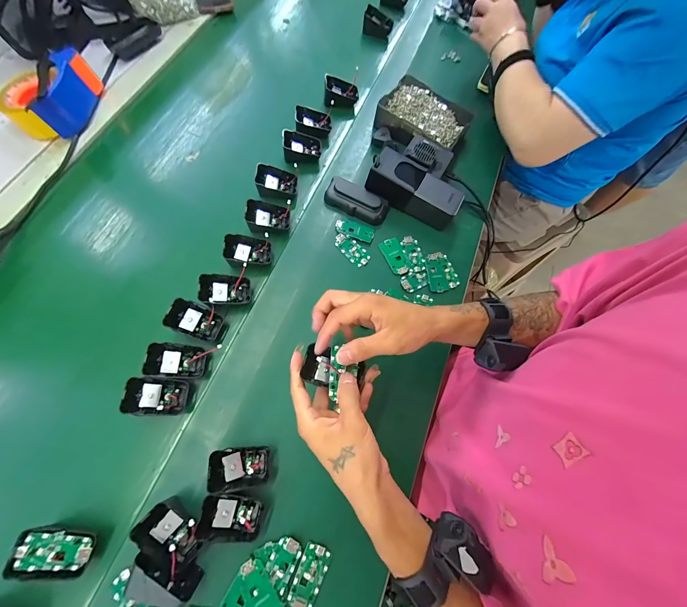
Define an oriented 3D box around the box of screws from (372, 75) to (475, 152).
[{"bbox_3d":[0.153,-0.354,0.567,0.157,0.038,0.118,33,71,9],"label":"box of screws"}]

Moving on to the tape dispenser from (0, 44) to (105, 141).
[{"bbox_3d":[-0.510,-0.359,0.513,0.123,0.065,0.150,17,69,3],"label":"tape dispenser"}]

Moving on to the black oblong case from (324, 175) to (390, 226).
[{"bbox_3d":[0.024,-0.176,0.505,0.107,0.026,0.053,24,70,6],"label":"black oblong case"}]

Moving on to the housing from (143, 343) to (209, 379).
[{"bbox_3d":[-0.219,0.074,0.395,0.067,0.020,0.044,11,64,-17],"label":"housing"}]

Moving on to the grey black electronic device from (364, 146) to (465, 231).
[{"bbox_3d":[0.120,-0.191,0.503,0.157,0.060,0.064,29,71,8],"label":"grey black electronic device"}]

